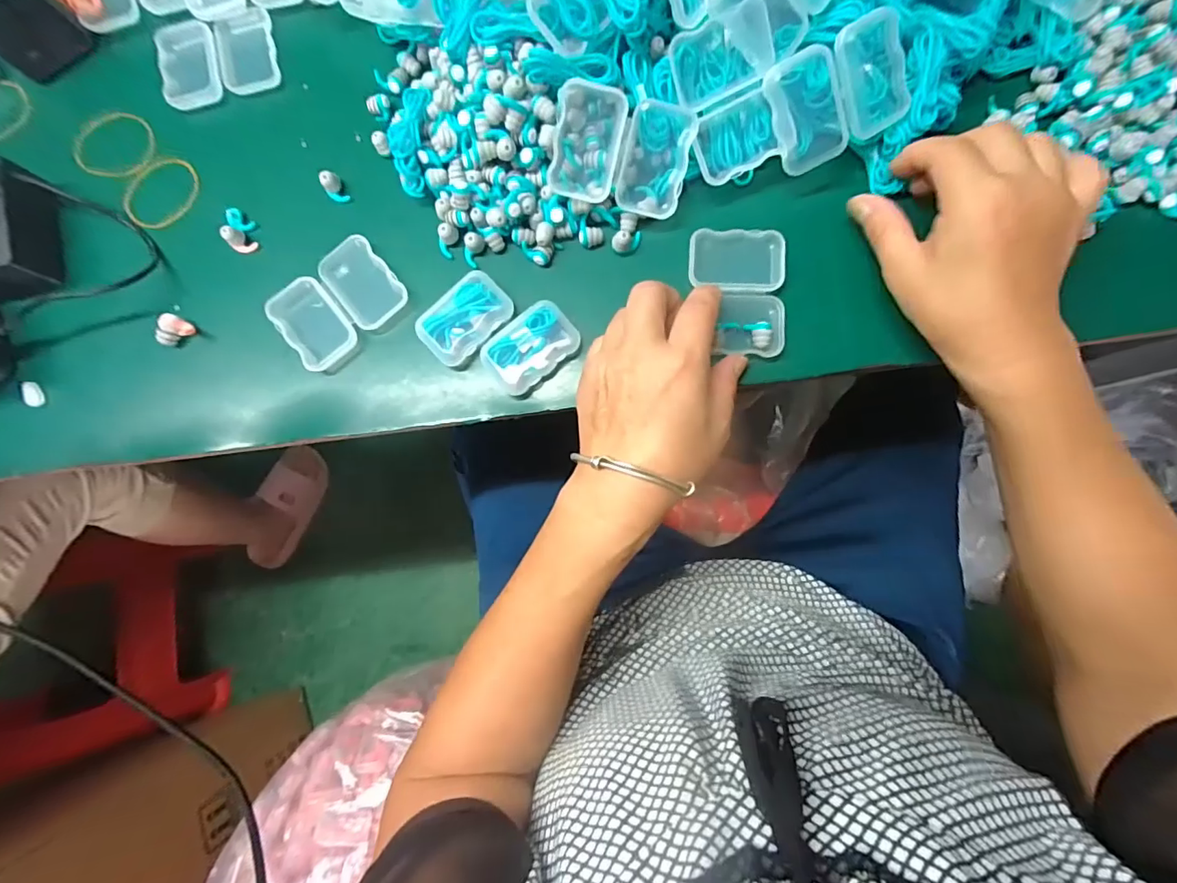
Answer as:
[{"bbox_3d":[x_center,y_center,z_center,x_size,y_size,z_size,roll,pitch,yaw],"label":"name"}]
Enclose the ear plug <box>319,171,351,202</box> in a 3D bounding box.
[{"bbox_3d":[-0.159,-0.159,0.320,0.012,0.017,0.012,0,84,3],"label":"ear plug"}]

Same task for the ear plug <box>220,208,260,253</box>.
[{"bbox_3d":[-0.218,-0.131,0.321,0.024,0.014,0.019,40,87,6],"label":"ear plug"}]

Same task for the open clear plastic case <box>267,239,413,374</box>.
[{"bbox_3d":[-0.153,-0.084,0.314,0.073,0.011,0.053,-41,84,-2],"label":"open clear plastic case"}]

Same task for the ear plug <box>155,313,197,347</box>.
[{"bbox_3d":[-0.252,-0.067,0.312,0.015,0.015,0.019,15,85,4],"label":"ear plug"}]

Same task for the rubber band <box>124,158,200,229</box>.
[{"bbox_3d":[-0.274,-0.159,0.329,0.039,0.004,0.050,42,83,-1],"label":"rubber band"}]

